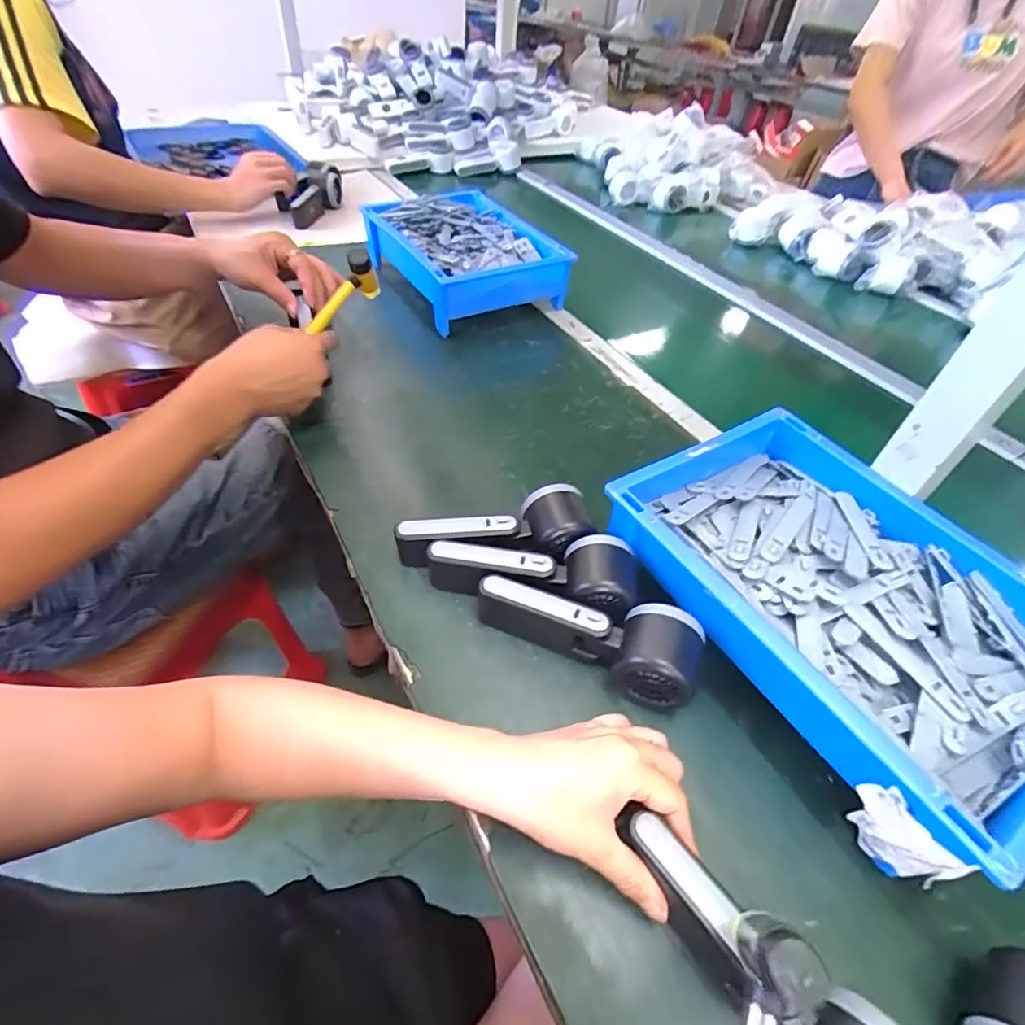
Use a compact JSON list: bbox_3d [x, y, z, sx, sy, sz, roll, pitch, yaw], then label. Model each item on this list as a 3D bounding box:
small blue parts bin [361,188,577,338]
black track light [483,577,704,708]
[{"bbox_3d":[-0.074,-0.397,0.808,0.218,0.089,0.294,-23,53,-25],"label":"small blue parts bin"},{"bbox_3d":[0.055,0.088,0.391,0.162,0.049,0.057,20,48,13],"label":"black track light"}]

